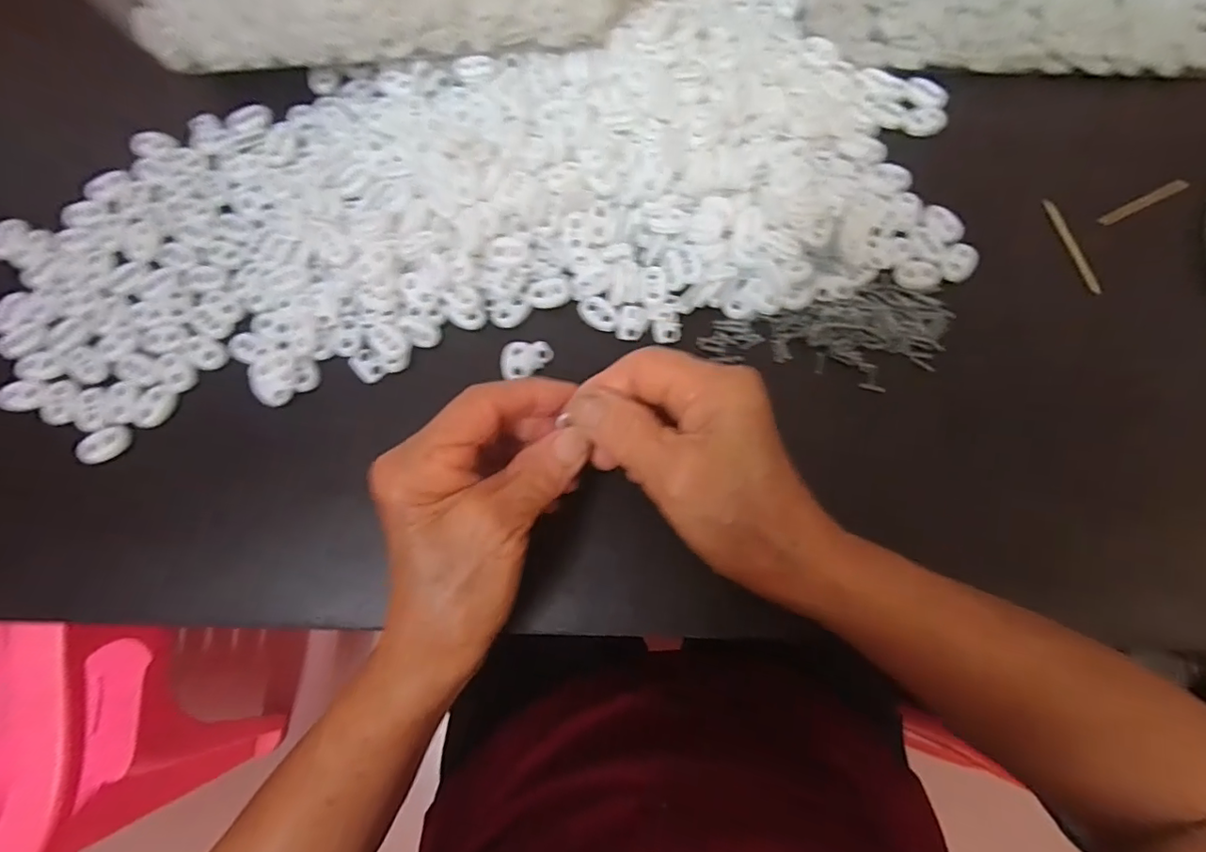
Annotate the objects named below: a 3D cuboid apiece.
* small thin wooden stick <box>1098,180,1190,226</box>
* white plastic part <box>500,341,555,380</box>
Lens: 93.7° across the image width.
[{"bbox_3d":[0.307,-0.127,0.321,0.057,0.006,0.007,-25,79,-5],"label":"small thin wooden stick"},{"bbox_3d":[-0.040,-0.035,0.301,0.027,0.006,0.019,-6,78,-2],"label":"white plastic part"}]

